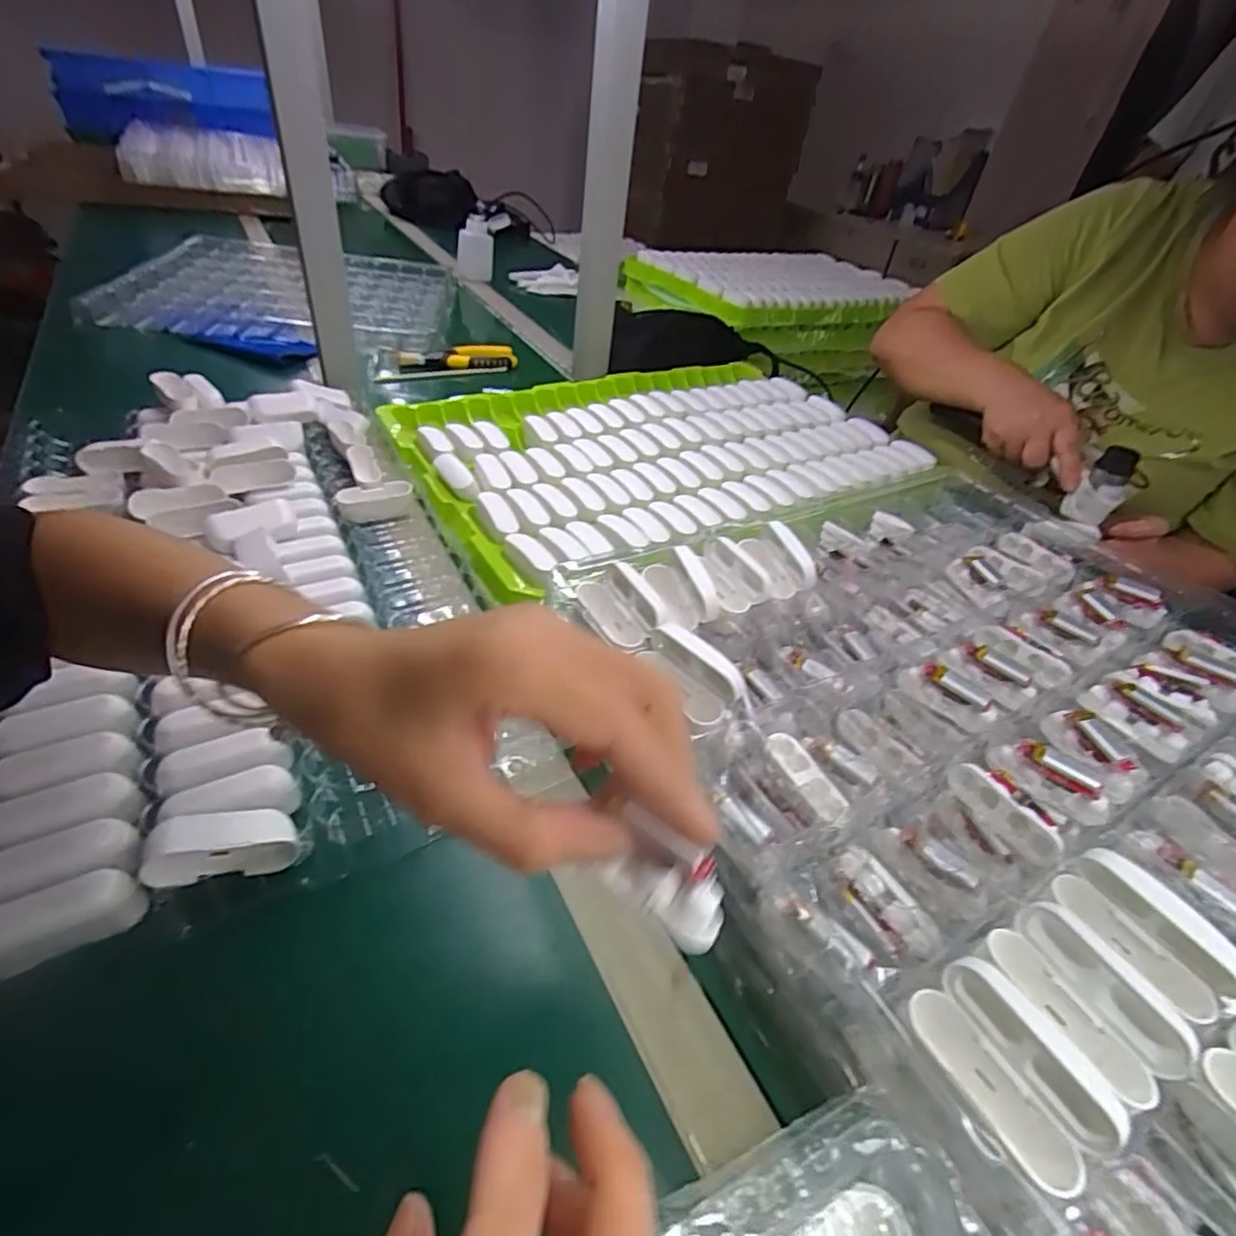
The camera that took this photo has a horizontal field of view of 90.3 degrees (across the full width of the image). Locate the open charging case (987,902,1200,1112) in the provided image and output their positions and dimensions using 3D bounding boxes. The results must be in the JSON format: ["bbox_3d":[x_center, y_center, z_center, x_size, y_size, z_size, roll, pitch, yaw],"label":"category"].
[{"bbox_3d":[0.186,0.149,0.243,0.031,0.030,0.064,-13,43,-21],"label":"open charging case"}]

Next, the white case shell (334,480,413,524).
[{"bbox_3d":[-0.222,-0.108,0.562,0.065,0.024,0.017,-10,42,-19],"label":"white case shell"}]

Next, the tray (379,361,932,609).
[{"bbox_3d":[0.063,-0.203,0.691,0.546,0.054,0.419,-17,45,-25],"label":"tray"}]

